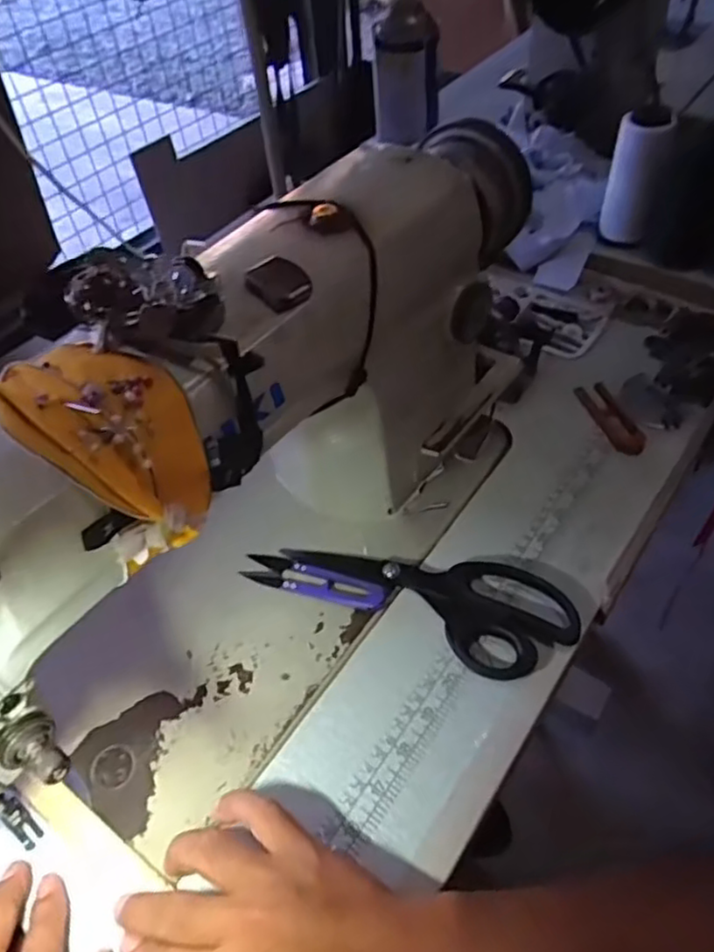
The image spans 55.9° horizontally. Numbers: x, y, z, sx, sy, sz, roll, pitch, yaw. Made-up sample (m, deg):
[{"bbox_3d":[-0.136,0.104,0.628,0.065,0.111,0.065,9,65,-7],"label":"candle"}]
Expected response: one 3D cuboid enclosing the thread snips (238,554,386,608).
[{"bbox_3d":[-0.029,0.072,0.457,0.098,0.006,0.023,13,53,16],"label":"thread snips"}]

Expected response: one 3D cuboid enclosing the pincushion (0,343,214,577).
[{"bbox_3d":[-0.102,-0.012,0.285,0.061,0.060,0.083,-35,56,-22],"label":"pincushion"}]

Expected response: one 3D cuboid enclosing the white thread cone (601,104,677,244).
[{"bbox_3d":[0.249,-0.267,0.601,0.041,0.104,0.039,14,53,16],"label":"white thread cone"}]

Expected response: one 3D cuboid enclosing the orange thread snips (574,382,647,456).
[{"bbox_3d":[0.204,-0.045,0.540,0.027,0.015,0.073,-16,51,-7],"label":"orange thread snips"}]

